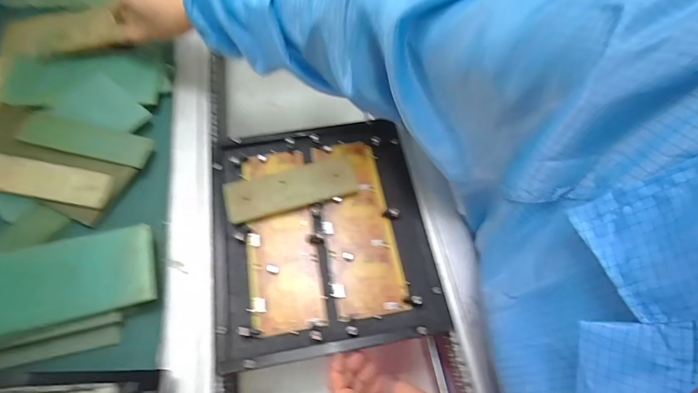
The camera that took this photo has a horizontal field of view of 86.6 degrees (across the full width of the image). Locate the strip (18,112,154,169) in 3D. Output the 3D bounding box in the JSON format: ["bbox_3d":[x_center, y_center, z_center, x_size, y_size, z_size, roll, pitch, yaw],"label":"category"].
[{"bbox_3d":[-0.315,-0.070,0.446,0.146,0.008,0.045,13,60,-2],"label":"strip"}]

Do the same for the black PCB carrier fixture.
[{"bbox_3d":[-0.031,0.030,0.420,0.229,0.011,0.266,-7,64,-7],"label":"black PCB carrier fixture"}]

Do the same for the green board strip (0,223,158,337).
[{"bbox_3d":[-0.284,0.081,0.356,0.178,0.016,0.080,-11,75,-18],"label":"green board strip"}]

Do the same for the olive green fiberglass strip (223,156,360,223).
[{"bbox_3d":[-0.068,-0.010,0.444,0.154,0.012,0.054,-13,65,-10],"label":"olive green fiberglass strip"}]

